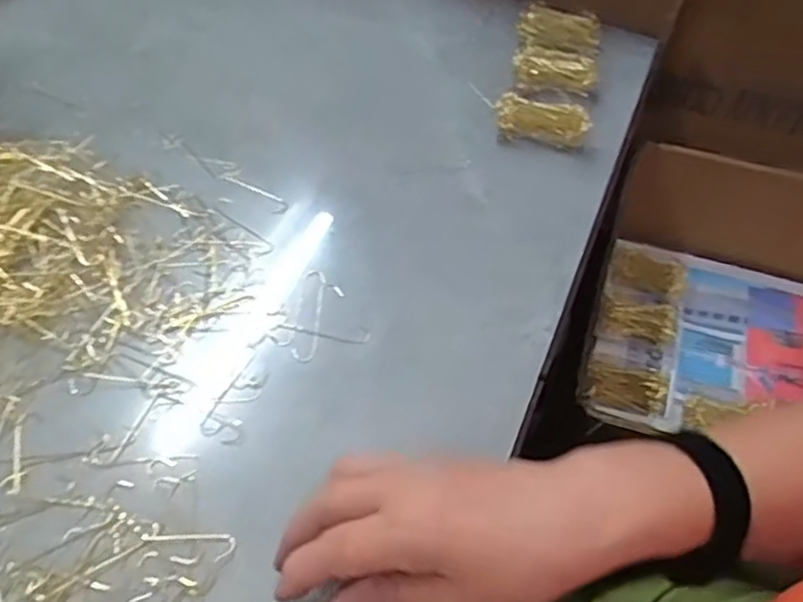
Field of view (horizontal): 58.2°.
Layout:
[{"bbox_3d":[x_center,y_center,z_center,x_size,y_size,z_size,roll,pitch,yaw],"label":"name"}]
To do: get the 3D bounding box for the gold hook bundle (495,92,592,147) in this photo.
[{"bbox_3d":[0.113,-0.148,0.583,0.072,0.018,0.036,9,52,3],"label":"gold hook bundle"}]

